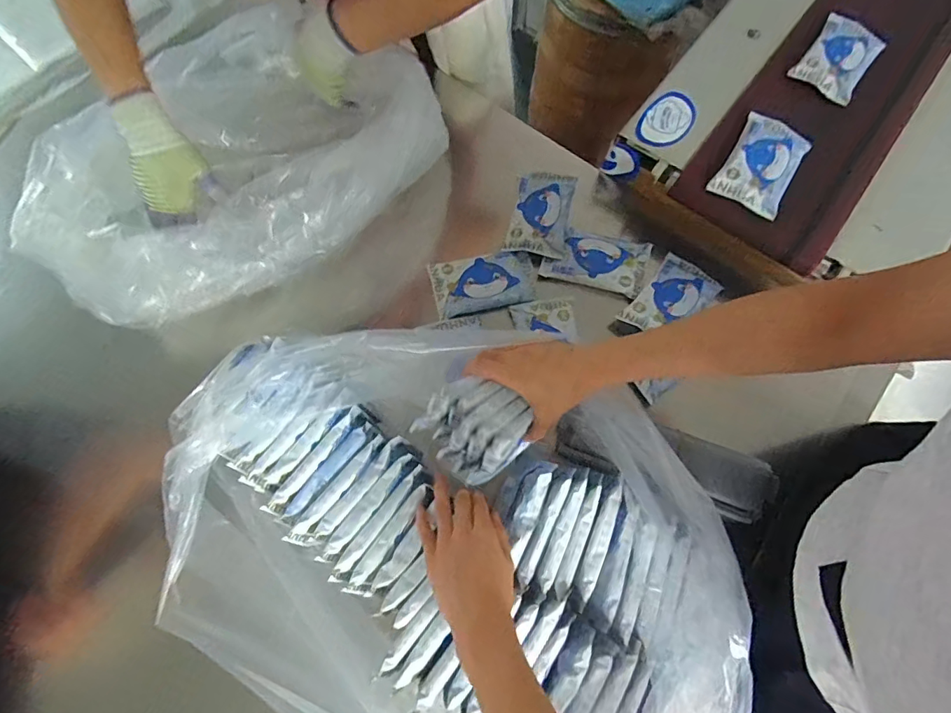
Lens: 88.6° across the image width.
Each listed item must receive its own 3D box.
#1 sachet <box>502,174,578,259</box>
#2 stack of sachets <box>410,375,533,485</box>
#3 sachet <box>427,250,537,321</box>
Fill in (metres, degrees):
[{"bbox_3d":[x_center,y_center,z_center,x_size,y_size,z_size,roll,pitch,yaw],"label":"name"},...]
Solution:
[{"bbox_3d":[0.095,-0.210,0.685,0.079,0.014,0.141,14,72,3],"label":"sachet"},{"bbox_3d":[0.001,0.073,0.509,0.094,0.067,0.098,-43,78,-13],"label":"stack of sachets"},{"bbox_3d":[0.011,-0.102,0.660,0.134,0.014,0.081,-11,73,-5],"label":"sachet"}]

